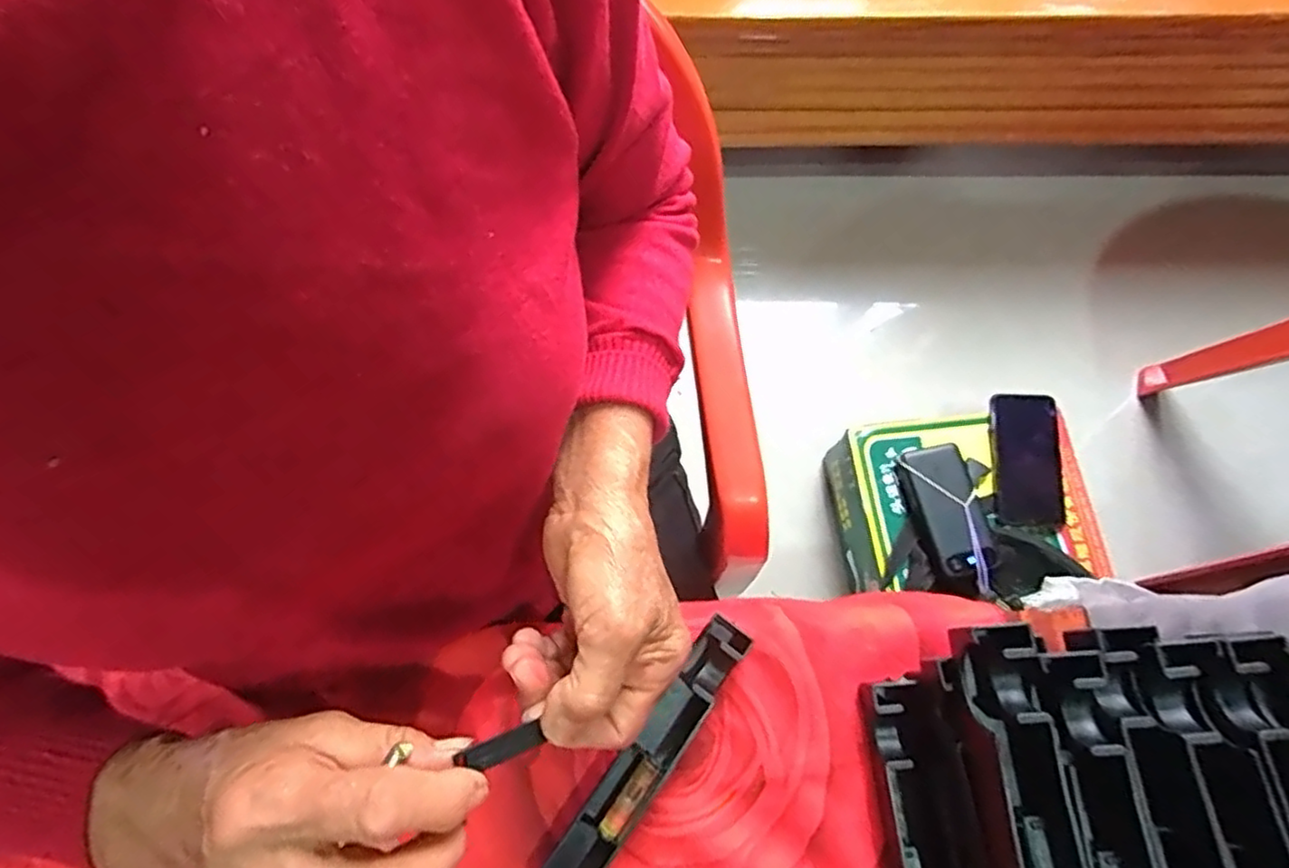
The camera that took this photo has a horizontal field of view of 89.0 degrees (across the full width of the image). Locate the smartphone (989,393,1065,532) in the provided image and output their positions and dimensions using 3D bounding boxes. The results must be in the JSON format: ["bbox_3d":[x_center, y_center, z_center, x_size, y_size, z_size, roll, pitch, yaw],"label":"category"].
[{"bbox_3d":[0.471,0.035,0.805,0.083,0.016,0.164,2,82,9],"label":"smartphone"}]

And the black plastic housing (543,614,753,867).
[{"bbox_3d":[-0.011,0.178,0.321,0.024,0.027,0.192,35,76,12],"label":"black plastic housing"}]

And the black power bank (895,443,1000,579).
[{"bbox_3d":[0.352,0.088,0.760,0.074,0.018,0.151,-17,67,10],"label":"black power bank"}]

